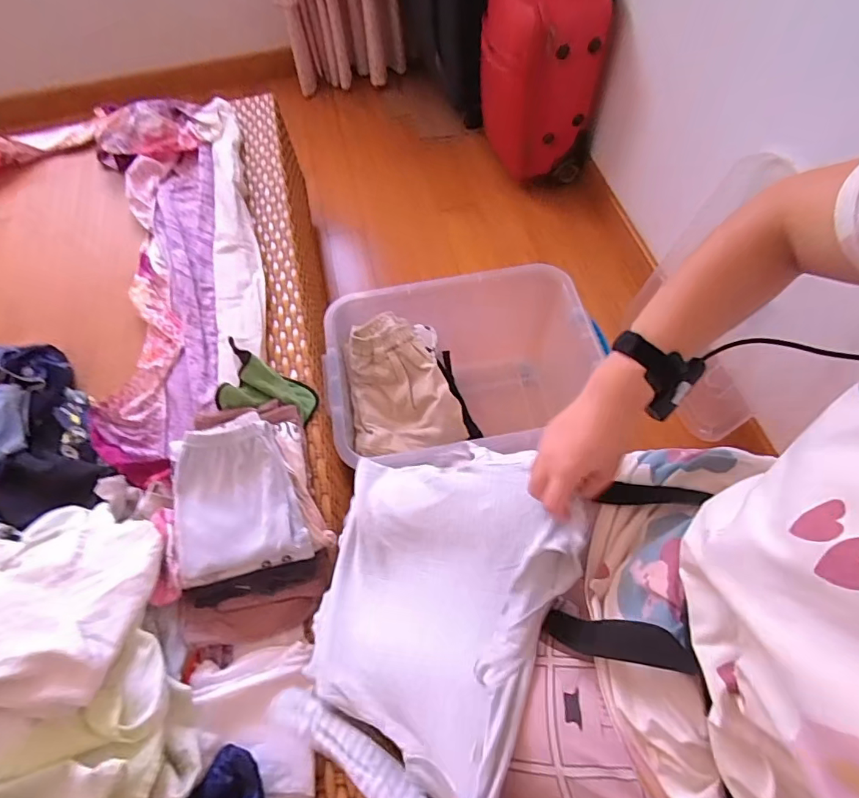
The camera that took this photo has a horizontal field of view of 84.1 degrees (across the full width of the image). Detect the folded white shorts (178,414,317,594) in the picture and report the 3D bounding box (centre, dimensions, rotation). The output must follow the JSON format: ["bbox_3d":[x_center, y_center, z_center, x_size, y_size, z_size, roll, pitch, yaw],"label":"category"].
[{"bbox_3d":[-0.275,0.133,0.651,0.167,0.066,0.211,-21,63,-8],"label":"folded white shorts"}]

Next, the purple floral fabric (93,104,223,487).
[{"bbox_3d":[-0.561,-0.298,0.978,0.242,0.080,1.017,-16,63,-6],"label":"purple floral fabric"}]

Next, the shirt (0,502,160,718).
[{"bbox_3d":[-0.480,0.235,0.533,0.267,0.150,0.262,-1,62,2],"label":"shirt"}]

